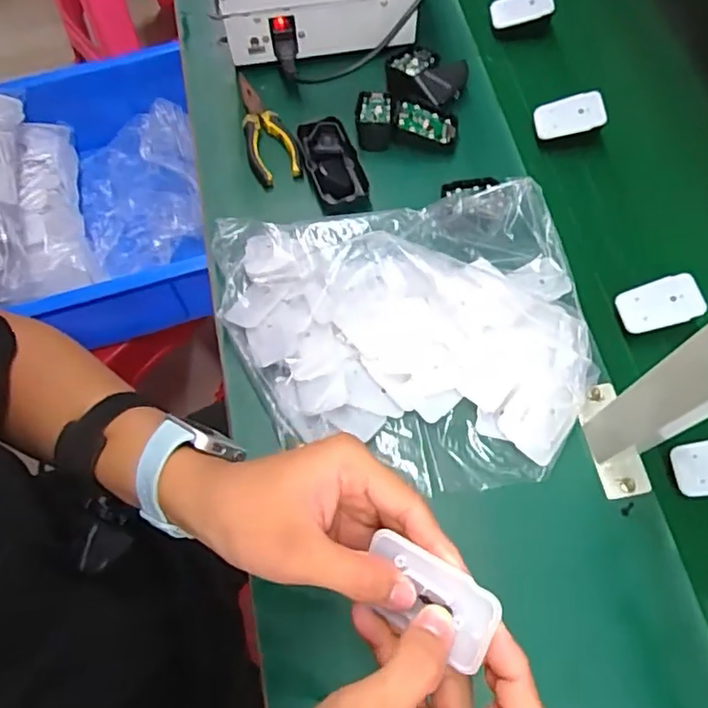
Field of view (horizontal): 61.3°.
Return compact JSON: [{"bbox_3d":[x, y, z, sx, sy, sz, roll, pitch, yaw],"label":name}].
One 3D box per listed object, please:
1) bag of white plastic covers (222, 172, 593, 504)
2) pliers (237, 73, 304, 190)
[{"bbox_3d":[0.050,-0.021,0.528,0.325,0.053,0.279,-10,69,-2],"label":"bag of white plastic covers"},{"bbox_3d":[-0.096,-0.246,0.654,0.050,0.024,0.141,-14,69,-4],"label":"pliers"}]

